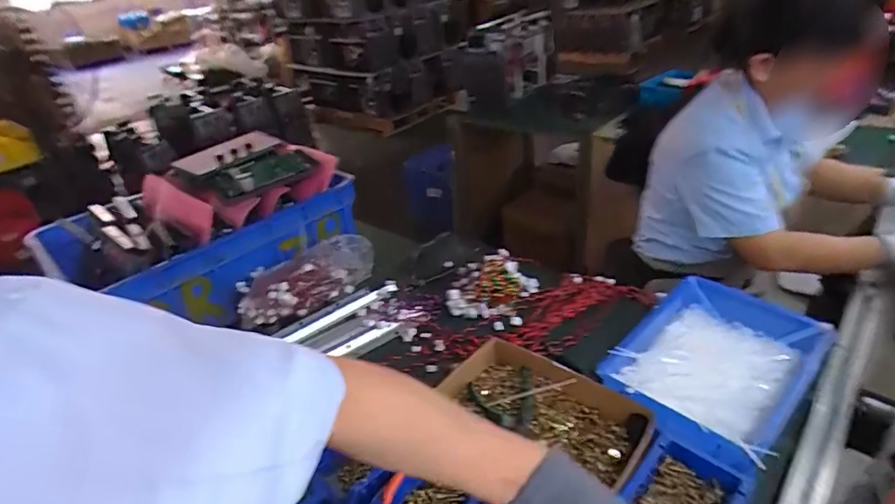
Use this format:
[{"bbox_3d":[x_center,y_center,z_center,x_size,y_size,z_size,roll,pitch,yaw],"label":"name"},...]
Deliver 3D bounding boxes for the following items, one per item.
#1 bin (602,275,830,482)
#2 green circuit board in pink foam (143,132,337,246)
[{"bbox_3d":[0.372,0.170,0.702,0.306,0.079,0.208,-31,40,-34],"label":"bin"},{"bbox_3d":[-0.499,-0.169,1.166,0.369,0.088,0.367,-26,37,-28],"label":"green circuit board in pink foam"}]

